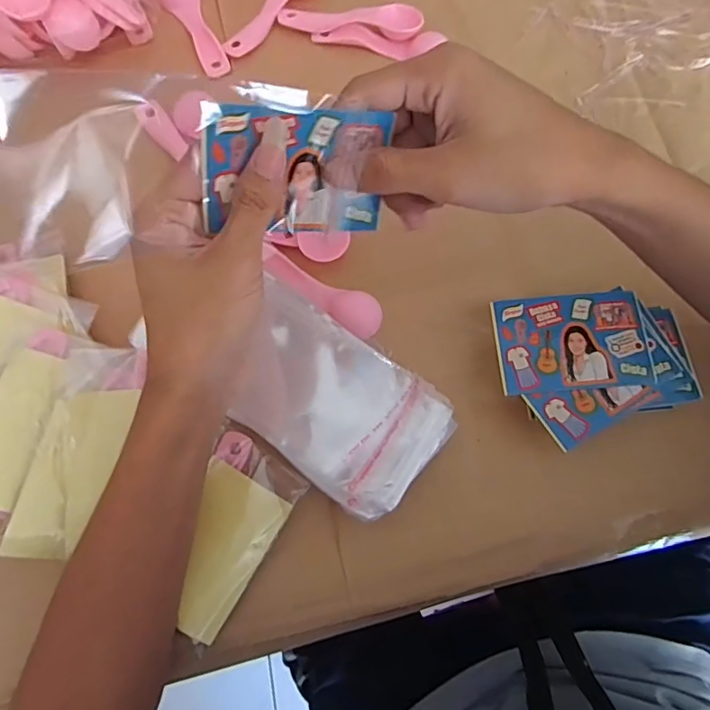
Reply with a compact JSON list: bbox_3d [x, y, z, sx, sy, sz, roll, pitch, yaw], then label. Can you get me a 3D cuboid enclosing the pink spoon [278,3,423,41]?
[{"bbox_3d":[-0.004,-0.262,0.411,0.112,0.012,0.028,2,75,2],"label":"pink spoon"}]

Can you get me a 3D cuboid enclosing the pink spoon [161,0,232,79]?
[{"bbox_3d":[-0.128,-0.261,0.414,0.031,0.017,0.096,-21,76,-4],"label":"pink spoon"}]

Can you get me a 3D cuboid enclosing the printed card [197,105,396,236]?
[{"bbox_3d":[-0.027,-0.088,0.253,0.089,0.058,0.006,-7,38,-22],"label":"printed card"}]

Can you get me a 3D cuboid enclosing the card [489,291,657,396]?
[{"bbox_3d":[0.134,-0.009,0.321,0.089,0.004,0.060,-5,75,0],"label":"card"}]

